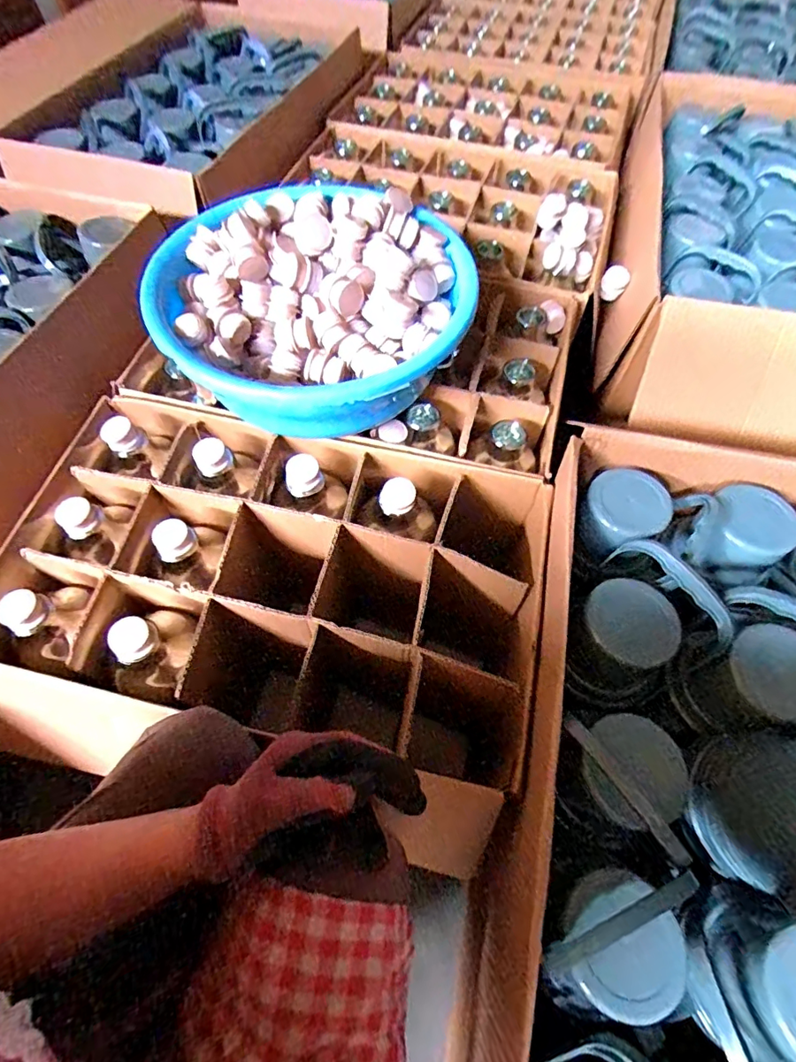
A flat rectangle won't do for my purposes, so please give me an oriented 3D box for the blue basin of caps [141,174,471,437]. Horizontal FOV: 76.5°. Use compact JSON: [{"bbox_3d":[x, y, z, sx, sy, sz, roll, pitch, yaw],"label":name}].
[{"bbox_3d":[-0.091,-0.273,0.635,0.360,0.132,0.346,0,61,0],"label":"blue basin of caps"}]

